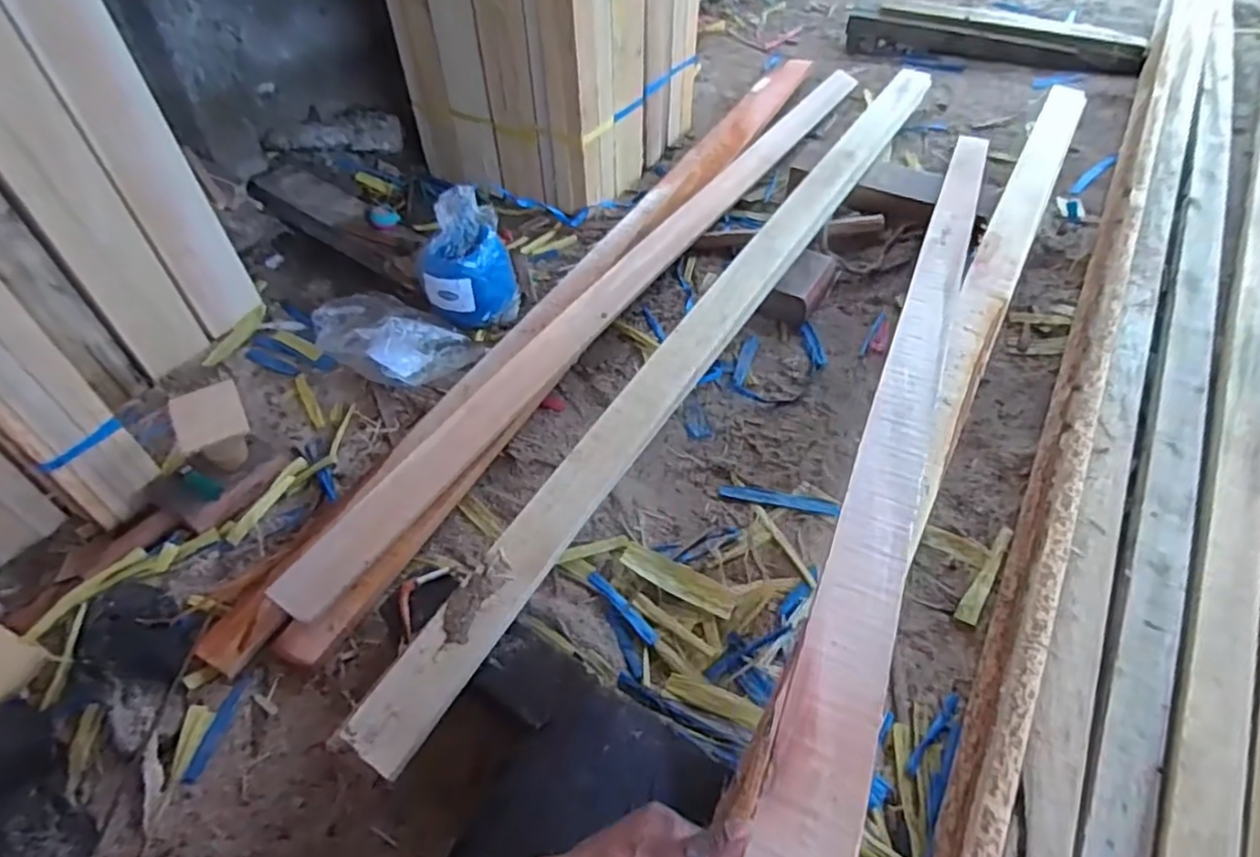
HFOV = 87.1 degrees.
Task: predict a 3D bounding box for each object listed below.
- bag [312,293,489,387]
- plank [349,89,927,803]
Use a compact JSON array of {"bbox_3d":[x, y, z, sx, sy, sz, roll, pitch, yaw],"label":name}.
[{"bbox_3d":[-0.468,-0.189,1.299,0.324,0.088,0.193,28,55,19],"label":"bag"},{"bbox_3d":[0.209,-0.256,1.207,0.097,0.032,1.855,33,59,10],"label":"plank"}]

